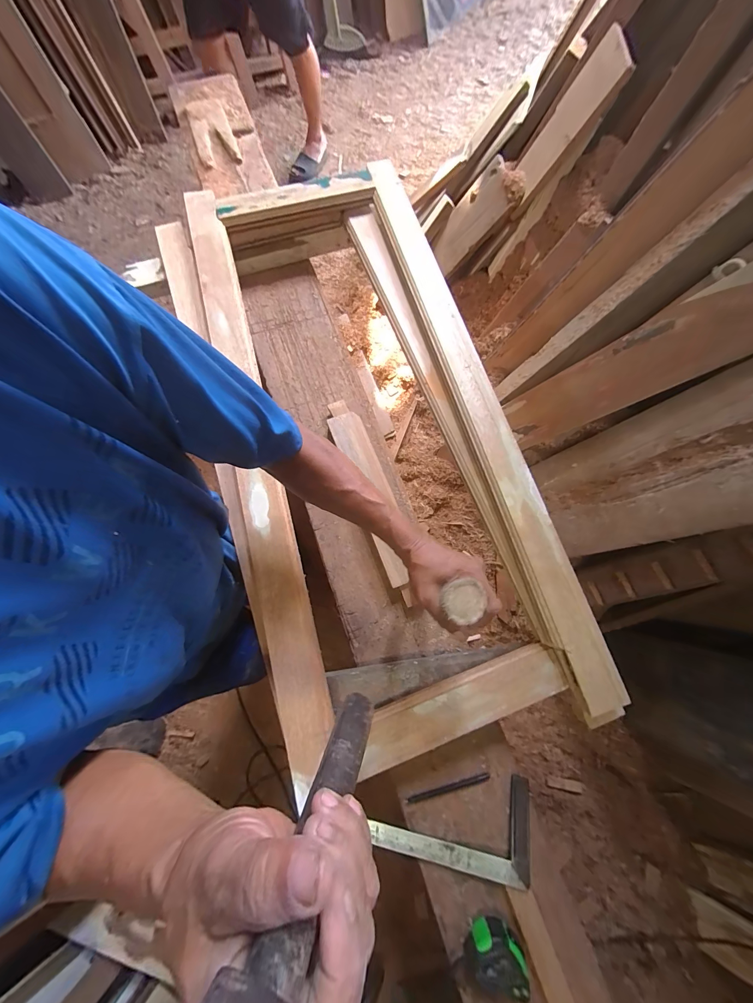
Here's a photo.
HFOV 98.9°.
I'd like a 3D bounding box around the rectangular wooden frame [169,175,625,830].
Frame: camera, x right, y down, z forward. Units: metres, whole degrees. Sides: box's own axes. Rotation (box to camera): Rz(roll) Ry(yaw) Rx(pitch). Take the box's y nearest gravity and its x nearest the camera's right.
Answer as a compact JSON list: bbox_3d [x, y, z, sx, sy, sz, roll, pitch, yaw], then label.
[{"bbox_3d":[-0.054,-0.159,0.615,0.530,0.086,1.133,-17,77,-3],"label":"rectangular wooden frame"}]

